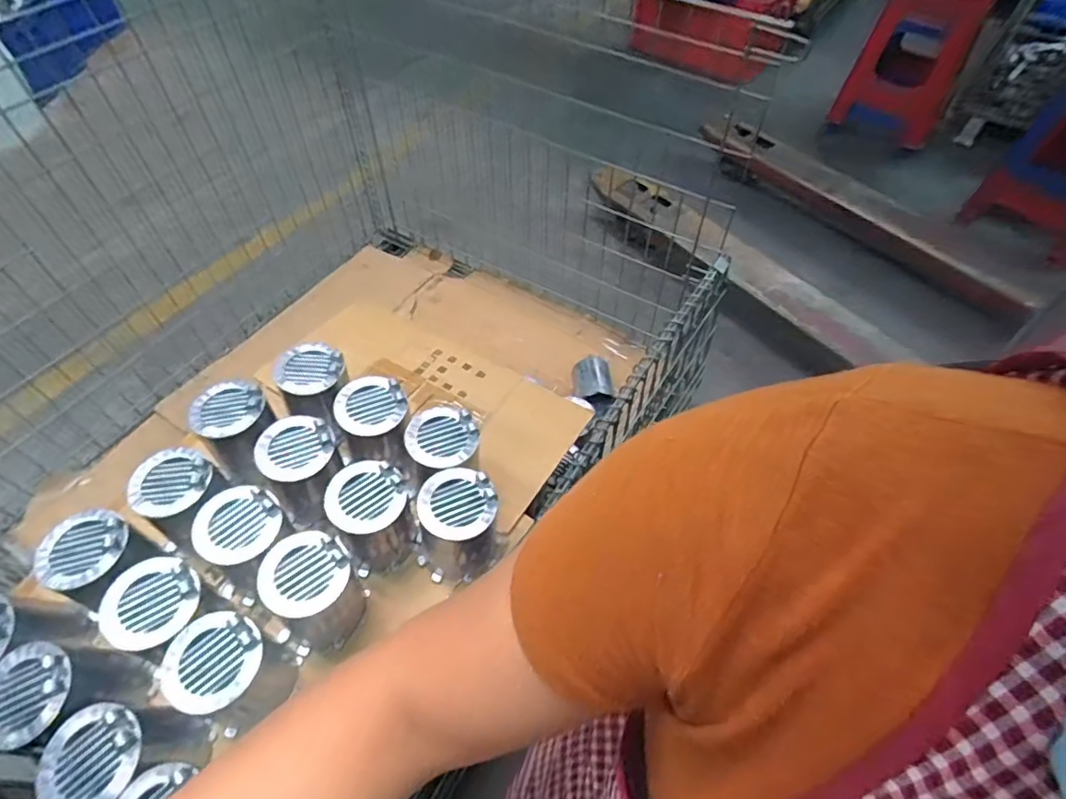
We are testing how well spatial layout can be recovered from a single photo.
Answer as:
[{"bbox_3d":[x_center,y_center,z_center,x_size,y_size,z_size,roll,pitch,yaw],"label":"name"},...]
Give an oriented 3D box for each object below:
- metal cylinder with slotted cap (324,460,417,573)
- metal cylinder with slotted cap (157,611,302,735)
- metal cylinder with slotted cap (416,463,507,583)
[{"bbox_3d":[-0.183,0.137,0.693,0.086,0.114,0.094,0,53,0],"label":"metal cylinder with slotted cap"},{"bbox_3d":[-0.296,0.273,0.583,0.103,0.103,0.087,19,56,13],"label":"metal cylinder with slotted cap"},{"bbox_3d":[-0.088,0.151,0.685,0.086,0.129,0.094,0,53,0],"label":"metal cylinder with slotted cap"}]

